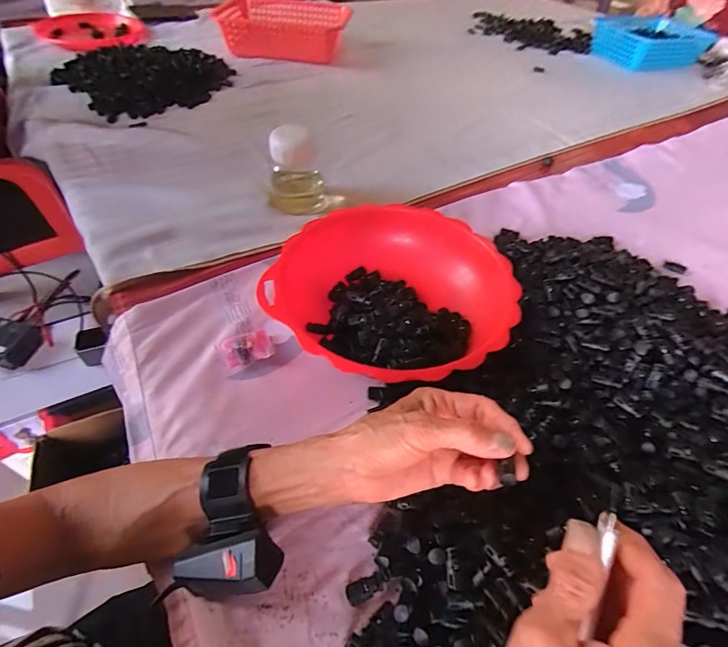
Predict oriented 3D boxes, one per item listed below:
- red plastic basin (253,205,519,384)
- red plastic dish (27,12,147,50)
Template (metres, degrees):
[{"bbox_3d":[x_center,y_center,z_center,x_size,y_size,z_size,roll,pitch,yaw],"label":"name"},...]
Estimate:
[{"bbox_3d":[0.029,-0.029,0.455,0.237,0.063,0.232,2,49,-3],"label":"red plastic basin"},{"bbox_3d":[-0.631,-0.679,0.985,0.225,0.033,0.284,-24,55,-23],"label":"red plastic dish"}]

